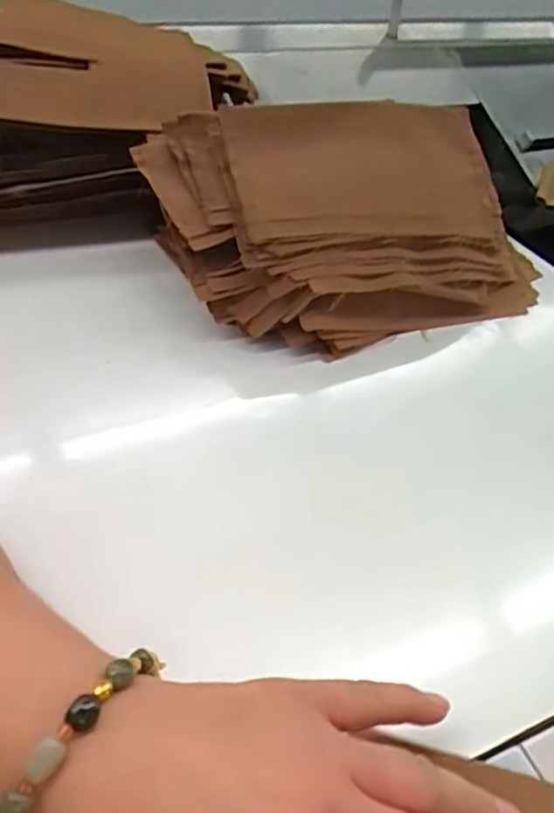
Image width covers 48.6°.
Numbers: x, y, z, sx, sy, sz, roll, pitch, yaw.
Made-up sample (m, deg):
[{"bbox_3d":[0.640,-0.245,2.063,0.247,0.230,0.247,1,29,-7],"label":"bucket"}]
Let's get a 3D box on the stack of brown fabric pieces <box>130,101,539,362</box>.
[{"bbox_3d":[0.056,-0.152,0.480,0.289,0.133,0.185,-16,46,-22],"label":"stack of brown fabric pieces"}]

